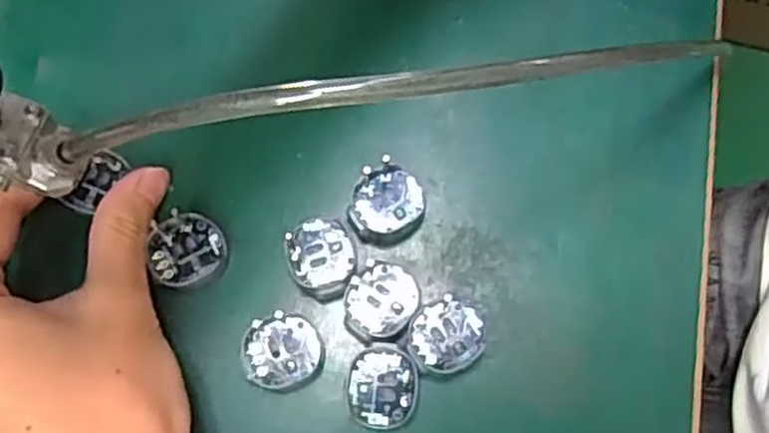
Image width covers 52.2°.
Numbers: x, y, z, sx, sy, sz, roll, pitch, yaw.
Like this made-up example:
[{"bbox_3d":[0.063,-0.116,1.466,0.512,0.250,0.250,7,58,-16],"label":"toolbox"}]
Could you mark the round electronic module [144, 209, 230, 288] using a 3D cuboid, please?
[{"bbox_3d":[-0.070,0.013,0.287,0.026,0.010,0.028,0,75,0],"label":"round electronic module"}]

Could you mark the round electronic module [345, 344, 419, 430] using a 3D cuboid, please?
[{"bbox_3d":[-0.001,0.058,0.271,0.024,0.004,0.028,9,75,3],"label":"round electronic module"}]

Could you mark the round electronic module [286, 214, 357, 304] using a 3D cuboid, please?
[{"bbox_3d":[-0.023,0.015,0.285,0.024,0.005,0.030,-5,75,-1],"label":"round electronic module"}]

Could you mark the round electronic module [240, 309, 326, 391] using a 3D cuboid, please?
[{"bbox_3d":[-0.035,0.048,0.276,0.028,0.010,0.026,0,75,0],"label":"round electronic module"}]

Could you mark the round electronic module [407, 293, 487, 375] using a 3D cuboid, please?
[{"bbox_3d":[0.022,0.042,0.279,0.026,0.006,0.027,0,75,0],"label":"round electronic module"}]

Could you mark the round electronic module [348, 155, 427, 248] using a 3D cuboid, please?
[{"bbox_3d":[0.001,-0.005,0.293,0.026,0.005,0.031,20,76,6],"label":"round electronic module"}]

